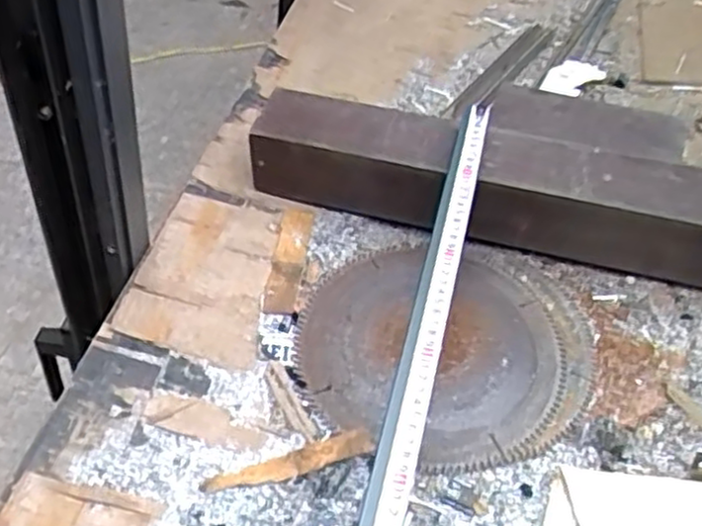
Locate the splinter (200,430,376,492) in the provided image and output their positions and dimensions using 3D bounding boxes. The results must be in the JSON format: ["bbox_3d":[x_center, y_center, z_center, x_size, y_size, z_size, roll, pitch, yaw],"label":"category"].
[{"bbox_3d":[-0.050,0.163,0.601,0.138,0.010,0.024,-15,49,-11],"label":"splinter"}]

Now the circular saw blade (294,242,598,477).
[{"bbox_3d":[0.088,0.075,0.683,0.263,0.012,0.240,-1,48,1],"label":"circular saw blade"}]

